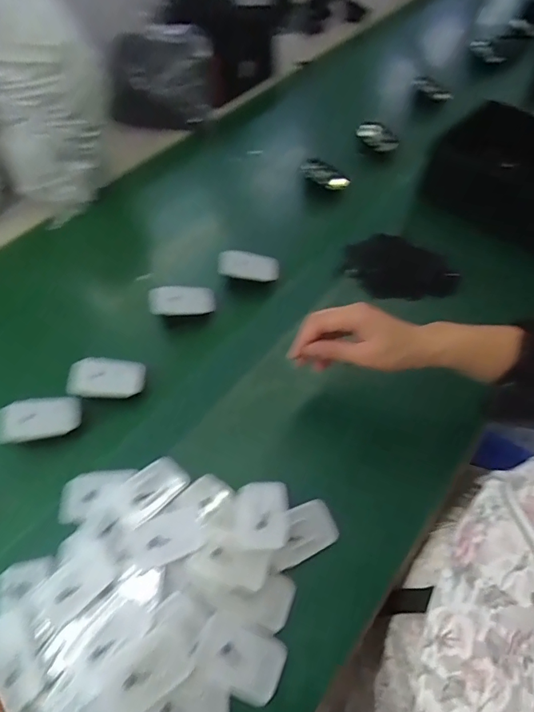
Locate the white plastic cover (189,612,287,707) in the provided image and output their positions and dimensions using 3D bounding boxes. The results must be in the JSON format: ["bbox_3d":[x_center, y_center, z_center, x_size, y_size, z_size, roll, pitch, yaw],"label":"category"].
[{"bbox_3d":[-0.023,0.251,0.367,0.072,0.004,0.049,22,57,7],"label":"white plastic cover"}]

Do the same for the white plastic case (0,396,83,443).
[{"bbox_3d":[-0.248,0.067,0.481,0.083,0.020,0.043,-13,55,-10],"label":"white plastic case"}]

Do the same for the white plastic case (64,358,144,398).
[{"bbox_3d":[-0.183,0.025,0.507,0.081,0.018,0.046,-1,54,-1],"label":"white plastic case"}]

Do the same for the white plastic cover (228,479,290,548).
[{"bbox_3d":[-0.007,0.151,0.427,0.054,0.004,0.063,1,54,0],"label":"white plastic cover"}]

